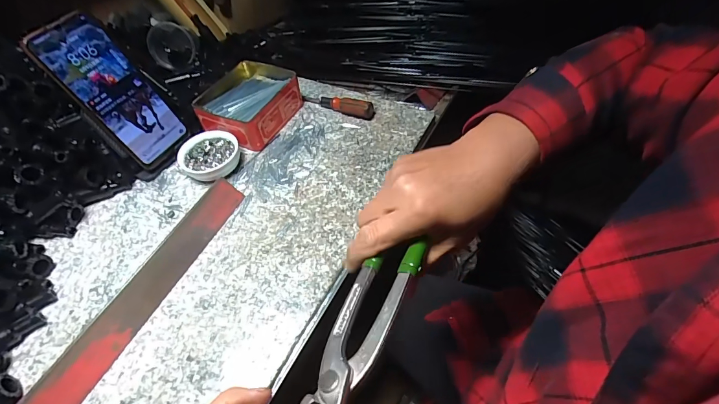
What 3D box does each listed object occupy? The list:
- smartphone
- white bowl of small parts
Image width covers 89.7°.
[{"bbox_3d":[-0.273,-0.123,0.410,0.007,0.163,0.077,9,52,39],"label":"smartphone"},{"bbox_3d":[-0.187,-0.056,0.454,0.070,0.027,0.067,-2,51,3],"label":"white bowl of small parts"}]

